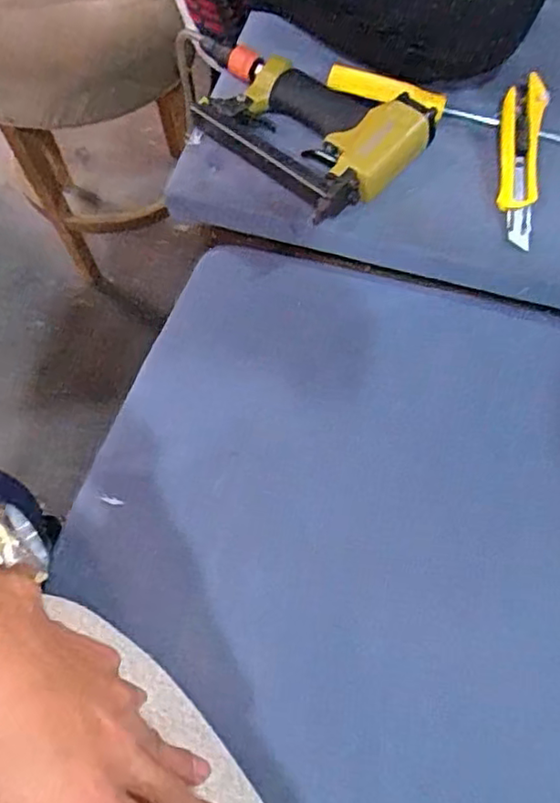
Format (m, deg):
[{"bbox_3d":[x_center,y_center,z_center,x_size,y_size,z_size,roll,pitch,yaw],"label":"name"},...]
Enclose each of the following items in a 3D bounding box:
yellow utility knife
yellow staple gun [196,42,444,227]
[{"bbox_3d":[0.211,-0.211,0.548,0.037,0.026,0.153,6,83,4],"label":"yellow utility knife"},{"bbox_3d":[0.011,-0.282,0.584,0.139,0.045,0.253,-42,72,-14],"label":"yellow staple gun"}]

